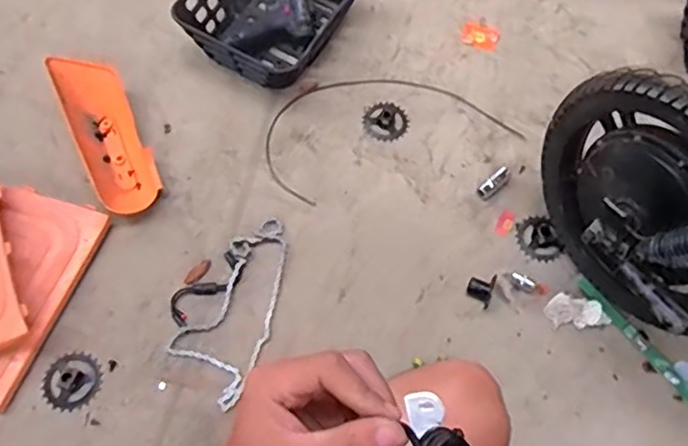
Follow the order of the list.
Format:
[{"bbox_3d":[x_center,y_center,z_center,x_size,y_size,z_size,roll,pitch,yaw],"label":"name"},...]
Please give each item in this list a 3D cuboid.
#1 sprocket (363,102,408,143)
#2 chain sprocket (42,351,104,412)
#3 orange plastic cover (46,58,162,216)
[{"bbox_3d":[0.080,-0.190,1.133,0.084,0.006,0.086,1,65,-2],"label":"sprocket"},{"bbox_3d":[-0.407,0.237,0.904,0.081,0.009,0.085,1,65,-2],"label":"chain sprocket"},{"bbox_3d":[-0.422,-0.159,1.064,0.114,0.063,0.317,-25,69,-13],"label":"orange plastic cover"}]

